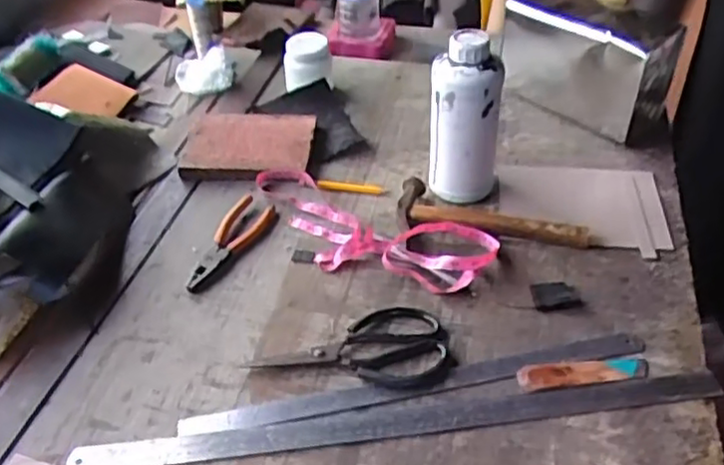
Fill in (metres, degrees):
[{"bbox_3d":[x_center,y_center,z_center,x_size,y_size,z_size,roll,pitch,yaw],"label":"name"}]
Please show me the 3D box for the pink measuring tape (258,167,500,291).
[{"bbox_3d":[-0.009,-0.008,0.847,0.341,0.033,0.135,21,46,24],"label":"pink measuring tape"}]

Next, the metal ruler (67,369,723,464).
[{"bbox_3d":[0.042,0.179,0.654,0.619,0.008,0.030,-6,41,-4],"label":"metal ruler"}]

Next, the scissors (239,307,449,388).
[{"bbox_3d":[-0.013,0.120,0.719,0.200,0.011,0.099,-1,41,2],"label":"scissors"}]

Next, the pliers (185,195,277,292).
[{"bbox_3d":[-0.166,0.008,0.843,0.062,0.011,0.164,16,44,19],"label":"pliers"}]

